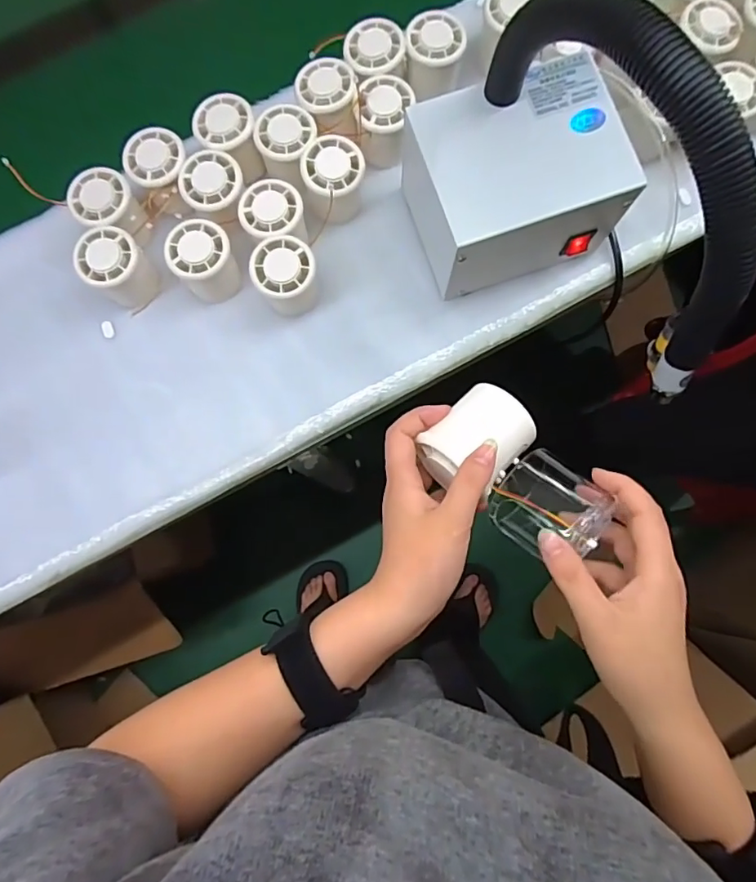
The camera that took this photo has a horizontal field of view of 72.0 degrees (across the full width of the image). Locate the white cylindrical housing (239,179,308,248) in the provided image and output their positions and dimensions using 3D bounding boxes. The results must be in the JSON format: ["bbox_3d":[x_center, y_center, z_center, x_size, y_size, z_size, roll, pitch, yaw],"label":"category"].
[{"bbox_3d":[-0.094,-0.202,0.488,0.056,0.060,0.057,0,81,2],"label":"white cylindrical housing"}]

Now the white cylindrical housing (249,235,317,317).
[{"bbox_3d":[-0.082,-0.148,0.478,0.053,0.061,0.054,0,81,2],"label":"white cylindrical housing"}]

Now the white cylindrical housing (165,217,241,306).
[{"bbox_3d":[-0.158,-0.164,0.482,0.053,0.059,0.054,0,81,2],"label":"white cylindrical housing"}]

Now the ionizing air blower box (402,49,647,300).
[{"bbox_3d":[0.119,-0.228,0.458,0.165,0.112,0.133,-14,81,0],"label":"ionizing air blower box"}]

